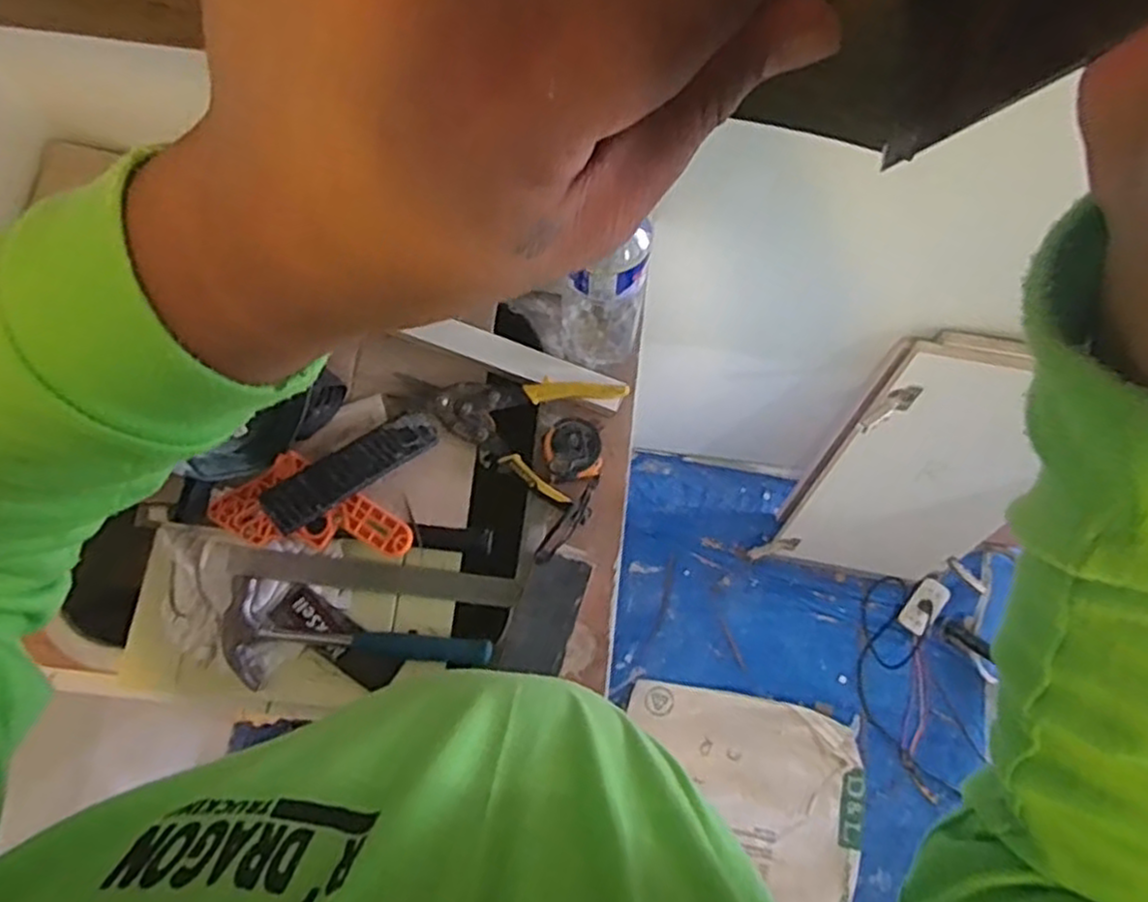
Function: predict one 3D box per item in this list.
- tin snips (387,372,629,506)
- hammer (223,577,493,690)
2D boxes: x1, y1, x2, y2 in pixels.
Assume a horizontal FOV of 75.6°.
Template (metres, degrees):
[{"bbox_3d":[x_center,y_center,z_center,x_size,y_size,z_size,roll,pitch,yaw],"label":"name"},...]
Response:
[{"bbox_3d":[-0.074,-0.046,0.758,0.212,0.033,0.128,24,74,6],"label":"tin snips"},{"bbox_3d":[-0.201,0.183,0.681,0.242,0.025,0.087,9,73,1],"label":"hammer"}]

